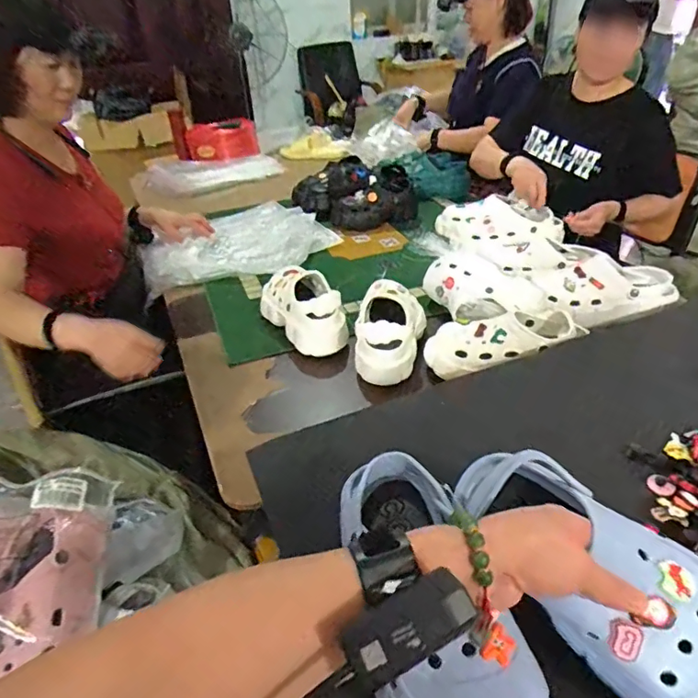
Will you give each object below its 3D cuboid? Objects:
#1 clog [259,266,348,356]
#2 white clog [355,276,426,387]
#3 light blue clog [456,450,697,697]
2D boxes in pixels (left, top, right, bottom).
[{"bbox_3d":[-0.097,-0.085,1.027,0.117,0.094,0.224,-19,37,-20],"label":"clog"},{"bbox_3d":[0.078,-0.044,0.958,0.116,0.098,0.222,1,35,9],"label":"white clog"},{"bbox_3d":[0.186,0.171,0.390,0.104,0.080,0.253,-24,48,-25],"label":"light blue clog"}]

